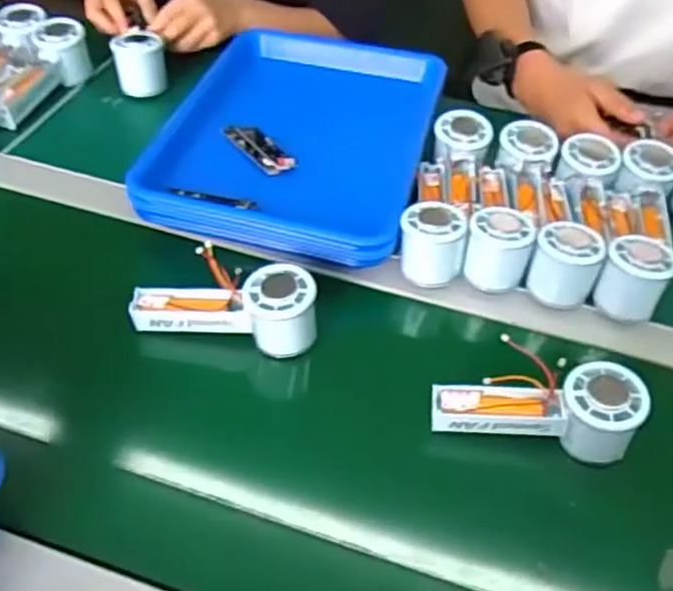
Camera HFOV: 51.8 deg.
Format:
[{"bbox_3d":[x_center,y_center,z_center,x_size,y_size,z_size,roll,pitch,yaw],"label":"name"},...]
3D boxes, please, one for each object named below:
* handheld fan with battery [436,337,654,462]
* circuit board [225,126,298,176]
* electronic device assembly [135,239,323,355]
[{"bbox_3d":[0.153,0.083,0.535,0.148,0.063,0.065,-1,48,14],"label":"handheld fan with battery"},{"bbox_3d":[-0.079,-0.152,0.702,0.037,0.010,0.087,-26,56,-23],"label":"circuit board"},{"bbox_3d":[-0.092,0.008,0.577,0.150,0.060,0.053,9,49,4],"label":"electronic device assembly"}]

